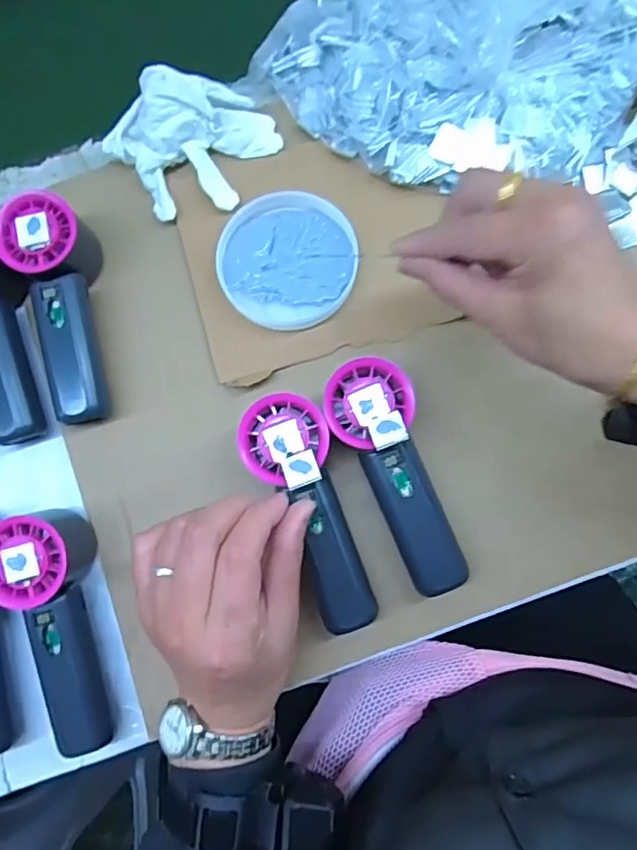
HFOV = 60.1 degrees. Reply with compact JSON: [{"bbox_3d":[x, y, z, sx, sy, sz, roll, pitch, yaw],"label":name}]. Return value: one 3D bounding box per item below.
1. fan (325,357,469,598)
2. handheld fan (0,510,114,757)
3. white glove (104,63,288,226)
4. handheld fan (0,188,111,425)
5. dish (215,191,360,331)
[{"bbox_3d":[0.048,0.035,0.360,0.053,0.065,0.151,-18,80,0],"label":"fan"},{"bbox_3d":[-0.174,0.135,0.360,0.056,0.054,0.152,-11,80,1],"label":"handheld fan"},{"bbox_3d":[-0.093,-0.215,0.407,0.109,0.035,0.101,-1,80,3],"label":"white glove"},{"bbox_3d":[-0.178,-0.080,0.391,0.055,0.055,0.156,-18,80,0],"label":"handheld fan"},{"bbox_3d":[-0.024,-0.124,0.408,0.099,0.010,0.104,0,82,3],"label":"dish"}]

